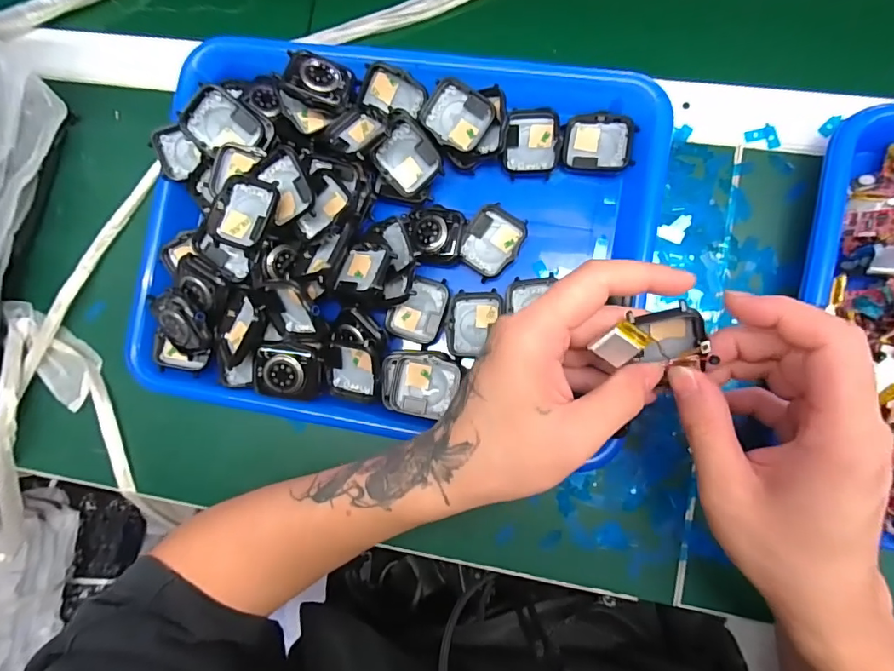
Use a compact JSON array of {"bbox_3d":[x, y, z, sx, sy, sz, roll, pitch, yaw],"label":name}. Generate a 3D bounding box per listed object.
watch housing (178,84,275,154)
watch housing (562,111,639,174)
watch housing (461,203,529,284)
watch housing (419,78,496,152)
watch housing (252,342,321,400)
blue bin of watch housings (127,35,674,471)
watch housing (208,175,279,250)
[{"bbox_3d":[-0.139,-0.131,0.303,0.049,0.009,0.037,28,104,-23],"label":"watch housing"},{"bbox_3d":[0.100,-0.127,0.317,0.044,0.012,0.037,5,87,8],"label":"watch housing"},{"bbox_3d":[0.030,-0.063,0.323,0.037,0.011,0.045,35,91,8],"label":"watch housing"},{"bbox_3d":[0.006,-0.143,0.317,0.042,0.017,0.037,34,91,8],"label":"watch housing"},{"bbox_3d":[-0.101,0.023,0.304,0.041,0.015,0.034,7,87,8],"label":"watch housing"},{"bbox_3d":[-0.039,-0.065,0.311,0.327,0.058,0.250,10,87,8],"label":"blue bin of watch housings"},{"bbox_3d":[-0.123,-0.075,0.292,0.036,0.009,0.043,20,88,7],"label":"watch housing"}]

